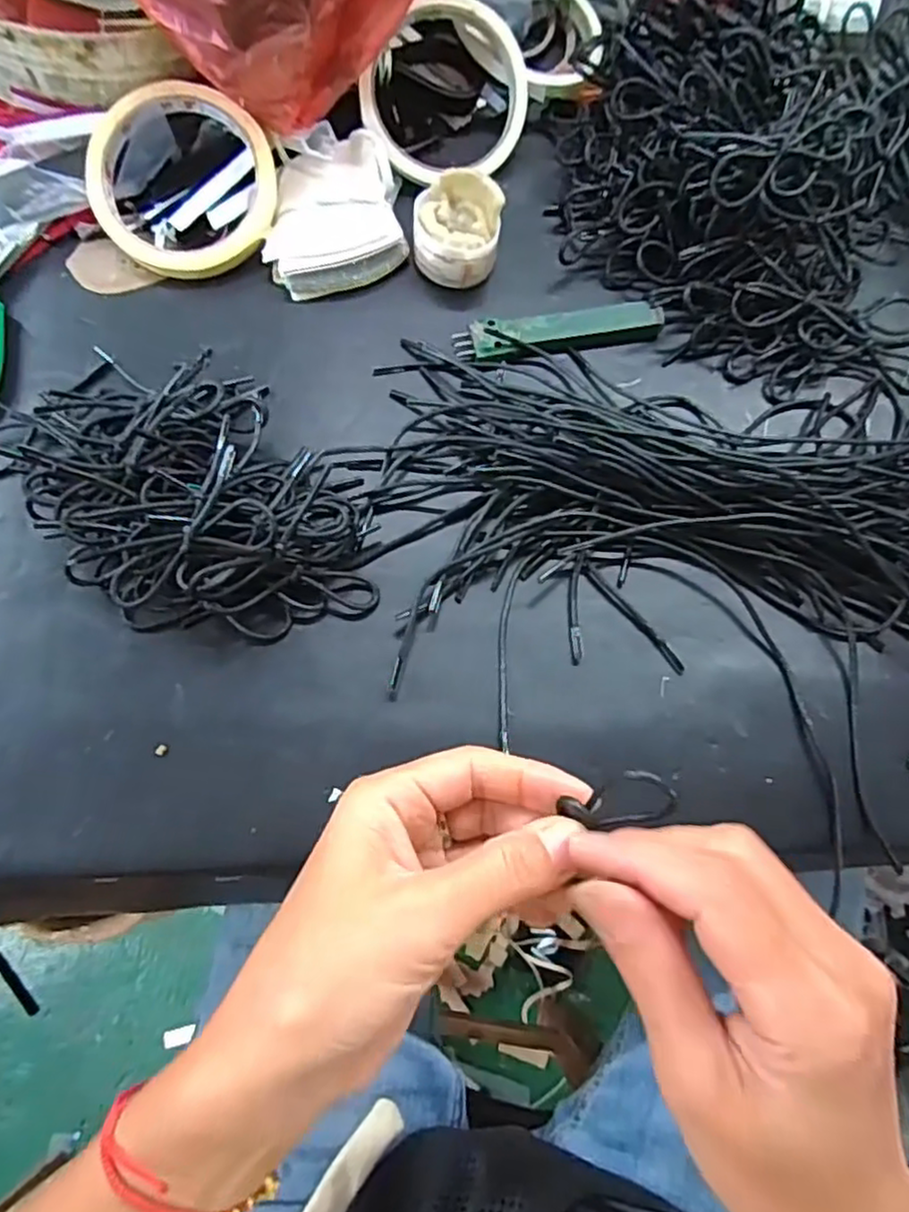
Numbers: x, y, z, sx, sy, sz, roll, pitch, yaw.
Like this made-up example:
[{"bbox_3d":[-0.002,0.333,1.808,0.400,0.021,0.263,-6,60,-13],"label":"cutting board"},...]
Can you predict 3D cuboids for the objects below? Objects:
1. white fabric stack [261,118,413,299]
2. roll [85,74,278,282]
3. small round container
[{"bbox_3d":[-0.064,-0.208,0.366,0.070,0.027,0.085,-4,73,-5],"label":"white fabric stack"},{"bbox_3d":[-0.139,-0.217,0.352,0.090,0.015,0.090,-1,98,-5],"label":"roll"},{"bbox_3d":[0.001,-0.196,0.358,0.043,0.048,0.048,2,72,-3],"label":"small round container"}]

